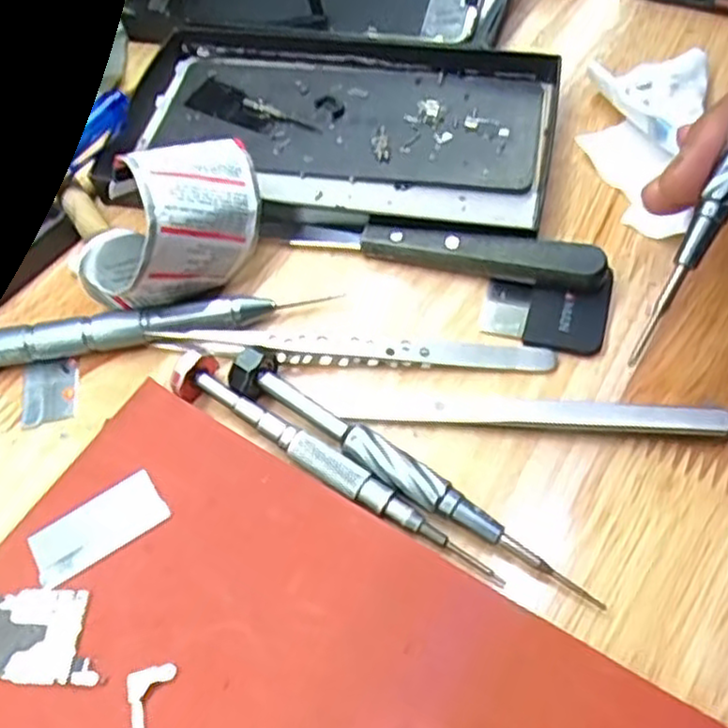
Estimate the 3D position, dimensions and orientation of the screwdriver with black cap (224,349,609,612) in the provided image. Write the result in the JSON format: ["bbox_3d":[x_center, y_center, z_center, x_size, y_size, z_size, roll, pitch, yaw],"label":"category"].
[{"bbox_3d":[0.011,0.031,0.220,0.125,0.011,0.013,32,65,20],"label":"screwdriver with black cap"}]

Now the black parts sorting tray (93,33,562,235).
[{"bbox_3d":[-0.014,-0.096,0.300,0.174,0.012,0.097,8,59,8],"label":"black parts sorting tray"}]

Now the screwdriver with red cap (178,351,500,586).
[{"bbox_3d":[-0.012,0.029,0.222,0.115,0.008,0.014,32,65,20],"label":"screwdriver with red cap"}]

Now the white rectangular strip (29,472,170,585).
[{"bbox_3d":[-0.078,0.047,0.218,0.038,0.004,0.019,-31,62,-15],"label":"white rectangular strip"}]

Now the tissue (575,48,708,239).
[{"bbox_3d":[0.108,-0.093,0.288,0.044,0.020,0.089,11,60,12],"label":"tissue"}]

